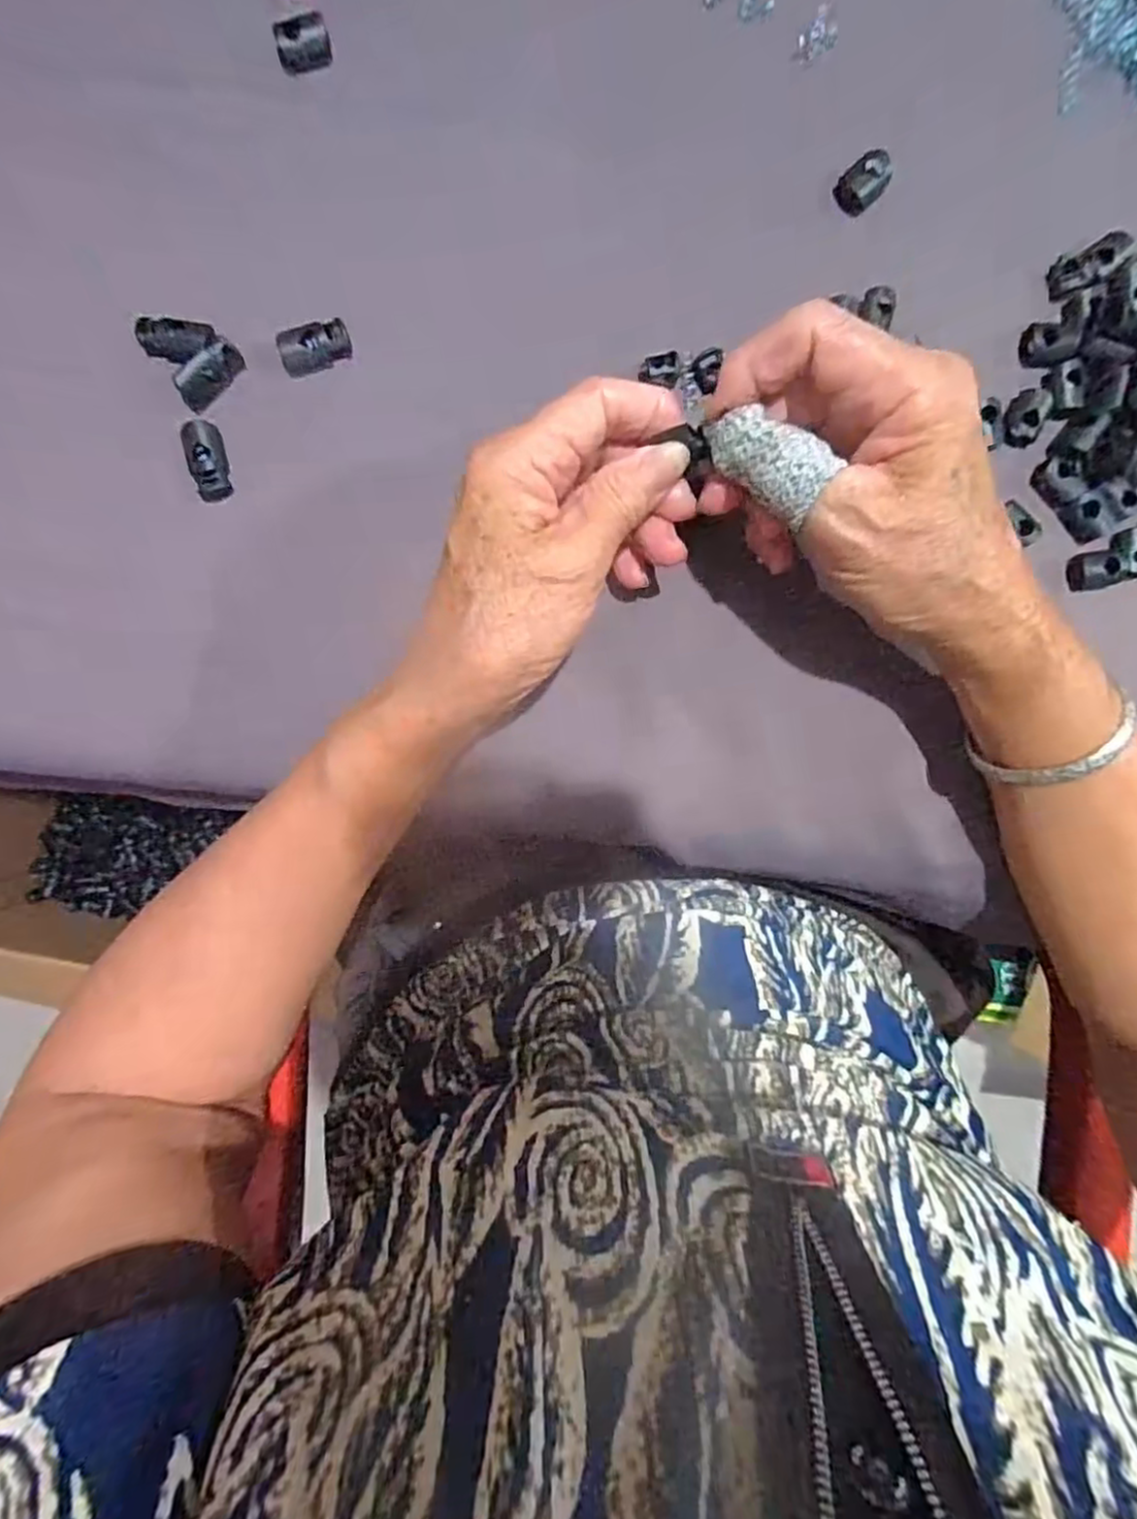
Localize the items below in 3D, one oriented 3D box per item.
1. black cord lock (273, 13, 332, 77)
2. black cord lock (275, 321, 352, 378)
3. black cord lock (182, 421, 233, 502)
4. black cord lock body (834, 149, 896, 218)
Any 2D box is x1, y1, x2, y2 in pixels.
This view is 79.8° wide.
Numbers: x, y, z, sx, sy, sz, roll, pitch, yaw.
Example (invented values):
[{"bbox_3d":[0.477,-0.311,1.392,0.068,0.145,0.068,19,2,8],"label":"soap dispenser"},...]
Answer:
[{"bbox_3d":[-0.104,-0.281,0.268,0.021,0.011,0.013,-10,93,-2],"label":"black cord lock"},{"bbox_3d":[-0.102,-0.167,0.275,0.028,0.012,0.013,-19,94,-2],"label":"black cord lock"},{"bbox_3d":[-0.146,-0.121,0.275,0.014,0.007,0.030,-10,93,-2],"label":"black cord lock"},{"bbox_3d":[0.122,-0.239,0.281,0.016,0.009,0.027,43,90,-4],"label":"black cord lock body"}]

